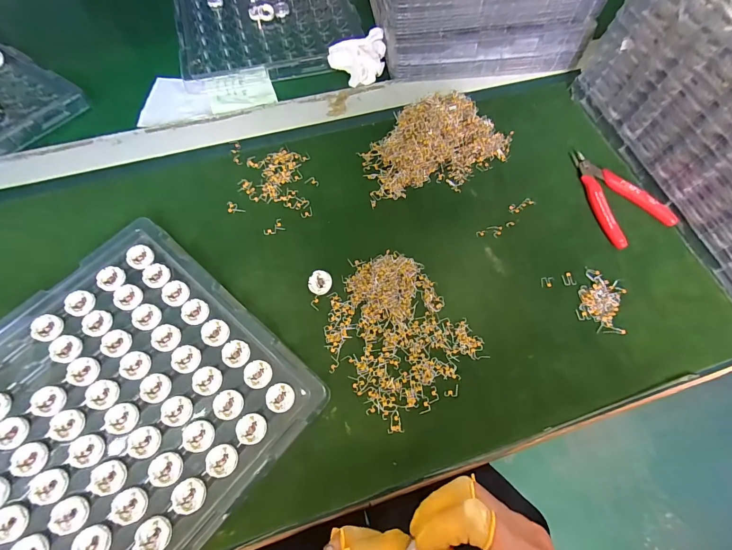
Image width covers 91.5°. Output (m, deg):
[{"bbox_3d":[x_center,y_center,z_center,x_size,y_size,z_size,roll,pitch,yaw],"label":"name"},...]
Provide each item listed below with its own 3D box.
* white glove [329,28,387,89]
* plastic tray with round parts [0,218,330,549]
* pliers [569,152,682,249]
[{"bbox_3d":[-0.011,-0.280,0.465,0.071,0.034,0.068,1,65,-2],"label":"white glove"},{"bbox_3d":[-0.235,0.138,0.276,0.254,0.014,0.345,39,69,15],"label":"plastic tray with round parts"},{"bbox_3d":[0.272,-0.092,0.398,0.077,0.015,0.120,-23,68,-12],"label":"pliers"}]

